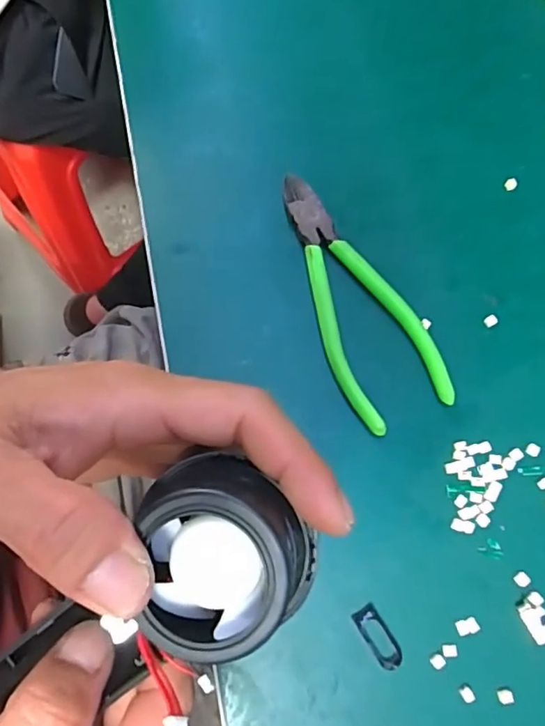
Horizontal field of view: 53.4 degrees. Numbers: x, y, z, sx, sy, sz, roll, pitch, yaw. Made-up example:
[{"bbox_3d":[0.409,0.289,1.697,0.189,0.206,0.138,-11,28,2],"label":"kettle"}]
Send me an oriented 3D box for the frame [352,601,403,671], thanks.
[{"bbox_3d":[0.050,0.128,0.252,0.013,0.004,0.029,-32,76,-10],"label":"frame"}]

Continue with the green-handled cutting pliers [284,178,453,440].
[{"bbox_3d":[0.043,-0.039,0.301,0.056,0.011,0.152,-24,74,-8],"label":"green-handled cutting pliers"}]

